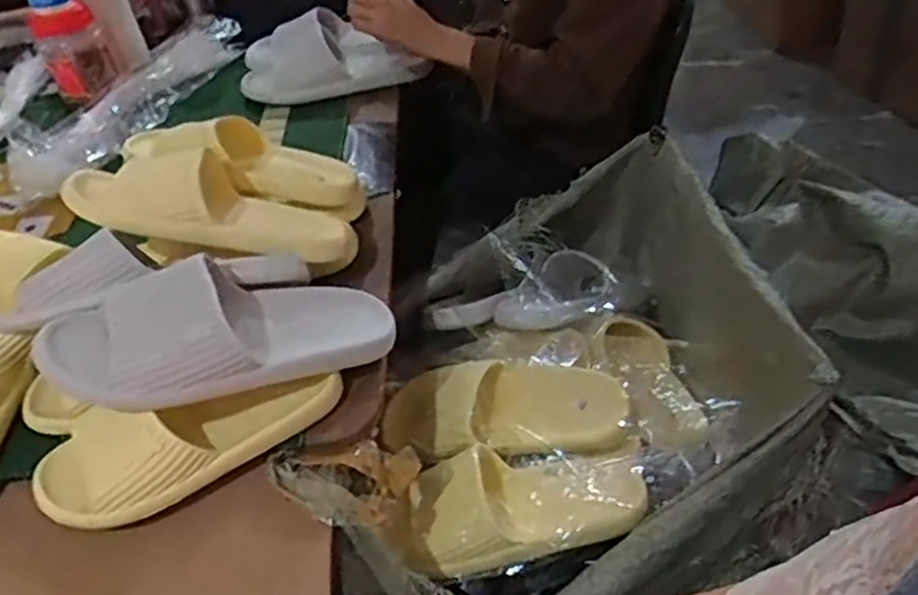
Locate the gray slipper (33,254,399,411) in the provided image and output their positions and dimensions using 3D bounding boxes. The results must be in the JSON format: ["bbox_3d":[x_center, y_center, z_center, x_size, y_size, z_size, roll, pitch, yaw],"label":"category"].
[{"bbox_3d":[-0.189,0.020,0.613,0.281,0.074,0.107,-4,40,-28],"label":"gray slipper"}]

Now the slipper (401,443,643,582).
[{"bbox_3d":[0.052,0.185,0.681,0.223,0.052,0.106,-10,44,-2],"label":"slipper"}]

